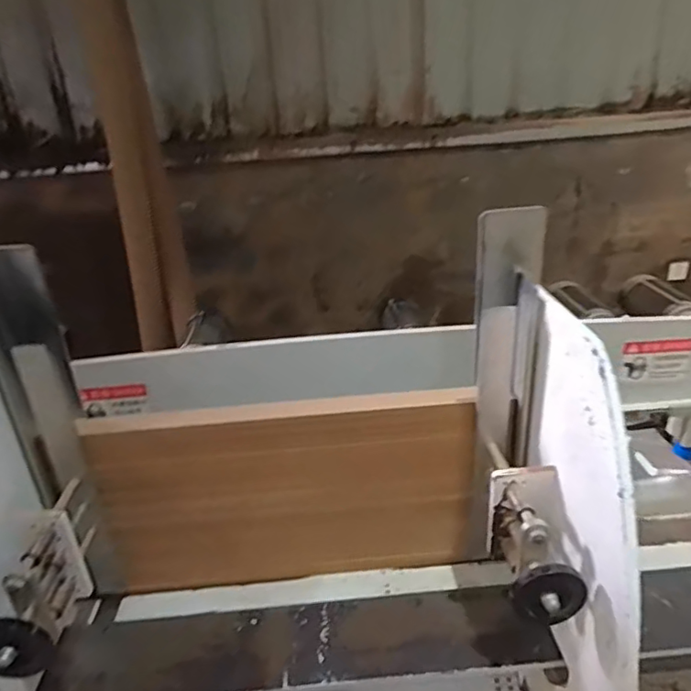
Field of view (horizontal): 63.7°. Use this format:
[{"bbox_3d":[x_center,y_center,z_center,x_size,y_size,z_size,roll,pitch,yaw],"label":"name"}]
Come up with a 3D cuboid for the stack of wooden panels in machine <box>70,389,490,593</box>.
[{"bbox_3d":[-0.078,0.211,0.770,0.504,0.284,0.061,-3,26,1],"label":"stack of wooden panels in machine"}]

